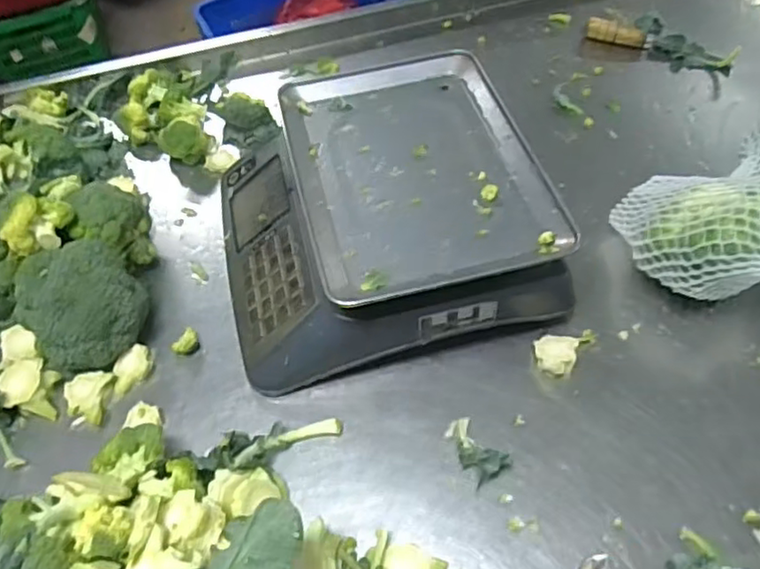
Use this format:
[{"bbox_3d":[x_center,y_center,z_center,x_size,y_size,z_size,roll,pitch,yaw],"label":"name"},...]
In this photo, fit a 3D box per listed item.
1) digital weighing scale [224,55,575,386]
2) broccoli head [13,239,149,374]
[{"bbox_3d":[-0.012,-0.089,0.690,0.334,0.115,0.338,-15,55,-6],"label":"digital weighing scale"},{"bbox_3d":[-0.303,0.021,0.646,0.116,0.089,0.103,-29,58,-16],"label":"broccoli head"}]

